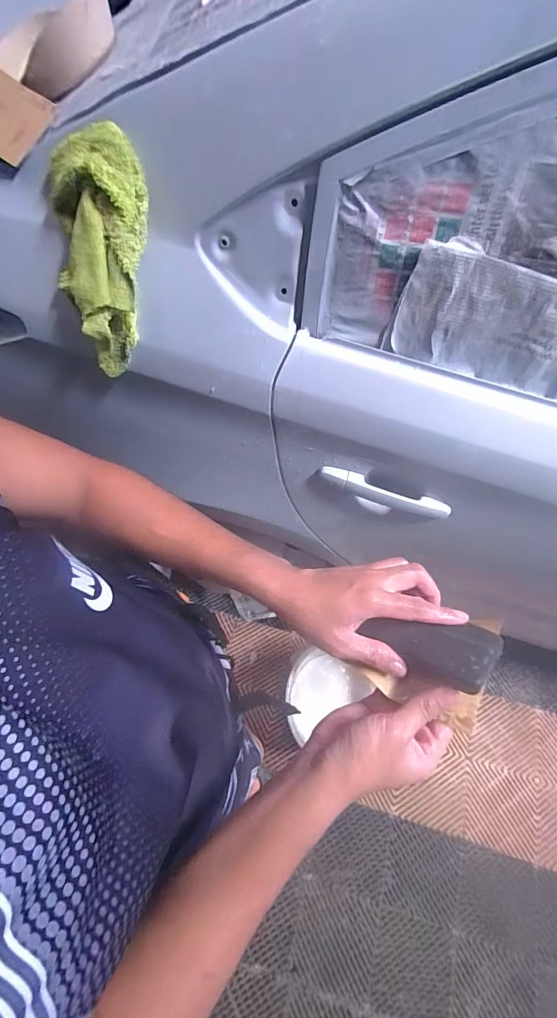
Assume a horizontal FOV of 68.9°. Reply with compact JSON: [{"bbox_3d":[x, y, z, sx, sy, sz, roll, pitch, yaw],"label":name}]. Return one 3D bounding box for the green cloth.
[{"bbox_3d":[-0.245,-0.324,0.537,0.140,0.289,0.067,10,27,3],"label":"green cloth"}]

